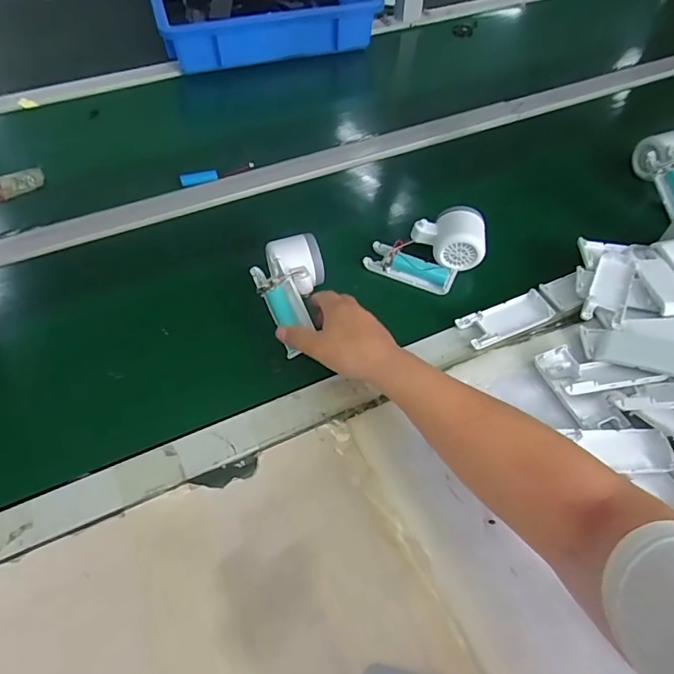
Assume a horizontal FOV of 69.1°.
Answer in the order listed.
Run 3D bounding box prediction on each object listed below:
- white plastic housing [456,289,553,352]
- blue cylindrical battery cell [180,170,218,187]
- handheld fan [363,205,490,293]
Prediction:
[{"bbox_3d":[0.183,-0.020,0.531,0.102,0.014,0.041,-21,56,-14],"label":"white plastic housing"},{"bbox_3d":[-0.189,-0.218,0.670,0.049,0.010,0.019,-15,55,-10],"label":"blue cylindrical battery cell"},{"bbox_3d":[0.108,-0.109,0.570,0.120,0.055,0.090,22,57,16],"label":"handheld fan"}]

